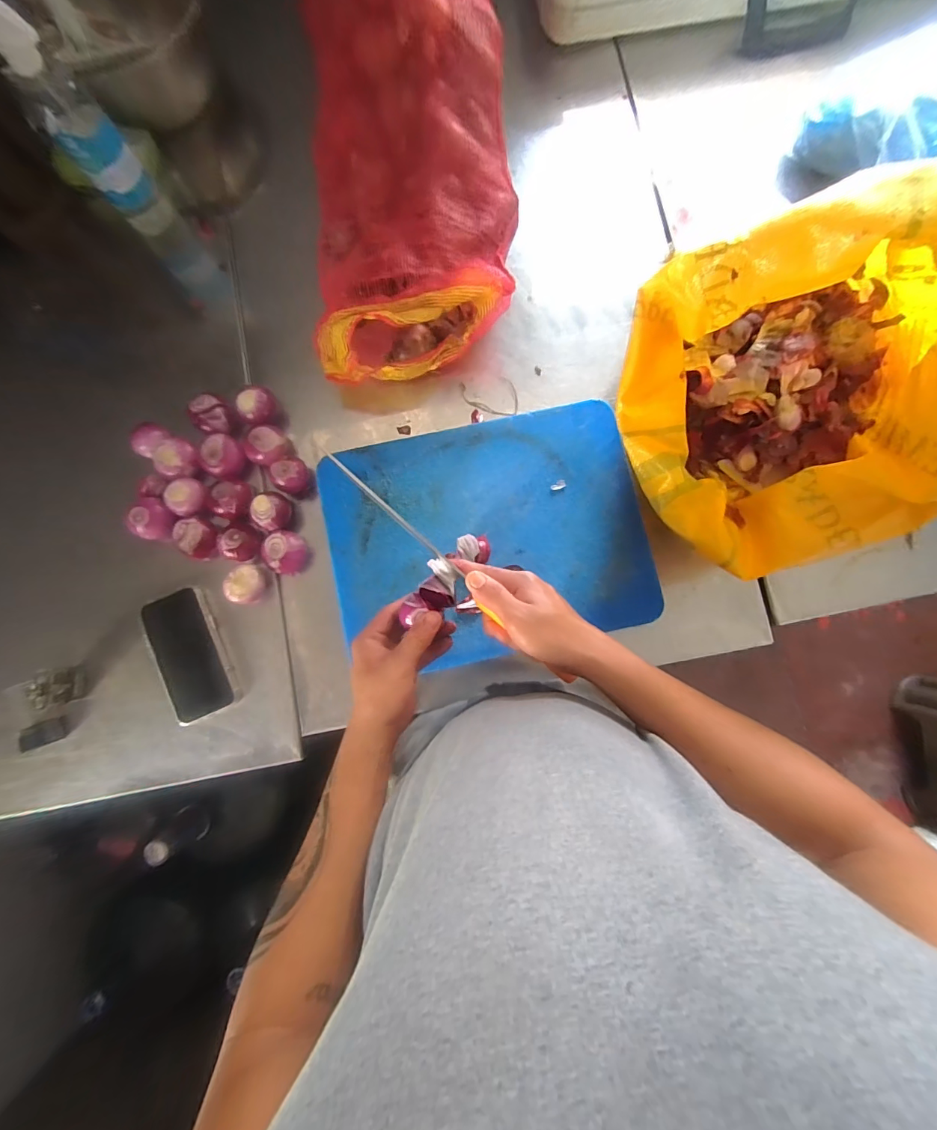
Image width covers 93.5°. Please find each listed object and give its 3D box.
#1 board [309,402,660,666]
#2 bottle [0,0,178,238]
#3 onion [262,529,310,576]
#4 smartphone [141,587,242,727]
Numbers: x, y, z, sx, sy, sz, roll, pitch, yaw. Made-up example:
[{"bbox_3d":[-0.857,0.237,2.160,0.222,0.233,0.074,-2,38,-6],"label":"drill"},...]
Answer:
[{"bbox_3d":[0.022,-0.036,0.557,0.387,0.029,0.291,-12,84,-1],"label":"board"},{"bbox_3d":[-0.457,-0.512,0.523,0.064,0.244,0.071,-41,86,-4],"label":"bottle"},{"bbox_3d":[-0.235,-0.016,0.566,0.047,0.044,0.054,13,84,1],"label":"onion"},{"bbox_3d":[-0.356,0.113,0.562,0.085,0.017,0.162,-23,85,-3],"label":"smartphone"}]

